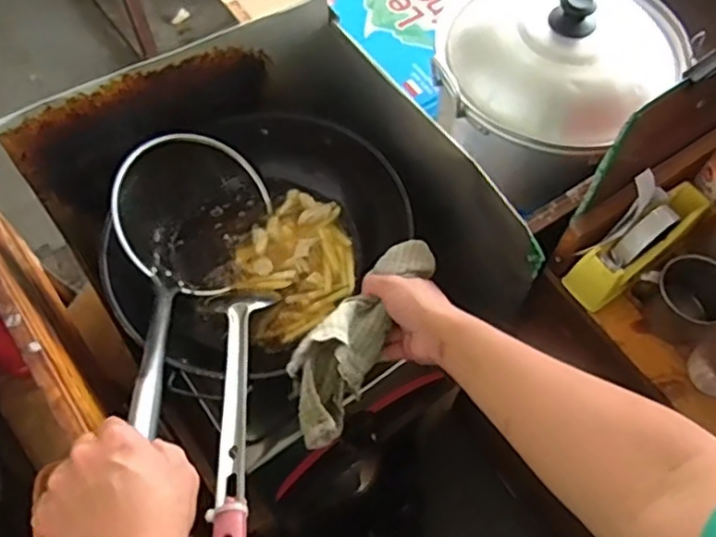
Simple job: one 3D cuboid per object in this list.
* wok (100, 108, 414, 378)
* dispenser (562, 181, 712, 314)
[{"bbox_3d":[-0.125,-0.045,0.750,0.320,0.089,0.285,-31,67,-15],"label":"wok"},{"bbox_3d":[0.336,-0.031,0.763,0.186,0.069,0.054,-38,68,-5],"label":"dispenser"}]

